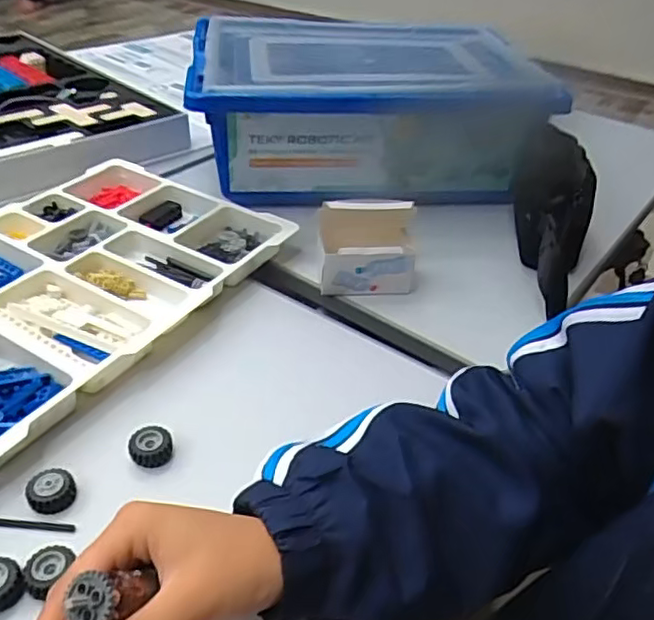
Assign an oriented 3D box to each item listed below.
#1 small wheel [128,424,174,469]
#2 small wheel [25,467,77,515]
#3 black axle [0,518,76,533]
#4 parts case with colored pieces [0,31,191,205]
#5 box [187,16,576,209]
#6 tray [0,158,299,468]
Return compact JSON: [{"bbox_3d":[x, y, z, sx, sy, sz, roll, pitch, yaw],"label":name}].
[{"bbox_3d":[-0.125,0.097,0.441,0.029,0.016,0.025,-5,39,-10],"label":"small wheel"},{"bbox_3d":[-0.183,0.118,0.408,0.032,0.013,0.028,10,39,9],"label":"small wheel"},{"bbox_3d":[-0.192,0.136,0.396,0.062,0.004,0.006,4,38,0],"label":"black axle"},{"bbox_3d":[-0.456,-0.293,0.874,0.291,0.051,0.575,-30,49,-35],"label":"parts case with colored pieces"},{"bbox_3d":[0.040,-0.235,0.766,0.396,0.150,0.240,-2,38,-6],"label":"box"},{"bbox_3d":[-0.245,-0.034,0.568,0.277,0.033,0.370,21,41,21],"label":"tray"}]

